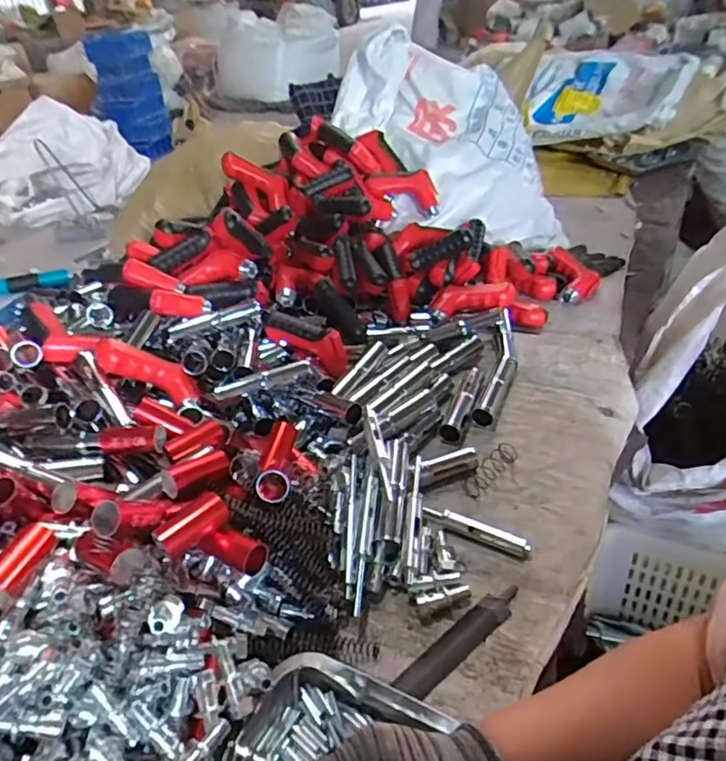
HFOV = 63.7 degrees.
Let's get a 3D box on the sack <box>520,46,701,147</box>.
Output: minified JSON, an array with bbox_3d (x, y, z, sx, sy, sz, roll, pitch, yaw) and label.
[{"bbox_3d":[0.605,-0.731,1.469,0.377,0.138,0.312,6,38,19],"label":"sack"}]

